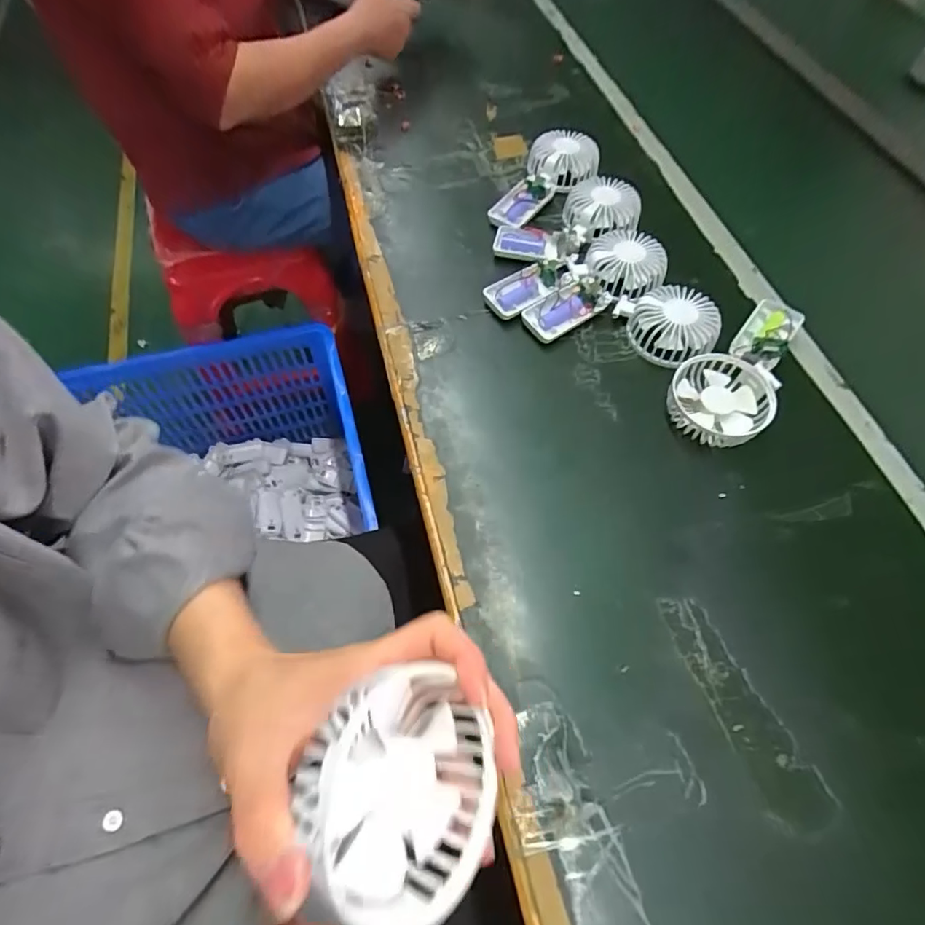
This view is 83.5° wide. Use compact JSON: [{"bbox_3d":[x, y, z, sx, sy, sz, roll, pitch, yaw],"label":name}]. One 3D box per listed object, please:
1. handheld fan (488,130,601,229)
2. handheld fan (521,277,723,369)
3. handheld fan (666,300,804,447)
[{"bbox_3d":[0.105,-0.343,0.639,0.086,0.044,0.159,24,64,13],"label":"handheld fan"},{"bbox_3d":[0.165,-0.151,0.540,0.192,0.035,0.087,14,62,8],"label":"handheld fan"},{"bbox_3d":[0.274,-0.094,0.509,0.088,0.035,0.202,35,67,18],"label":"handheld fan"}]

